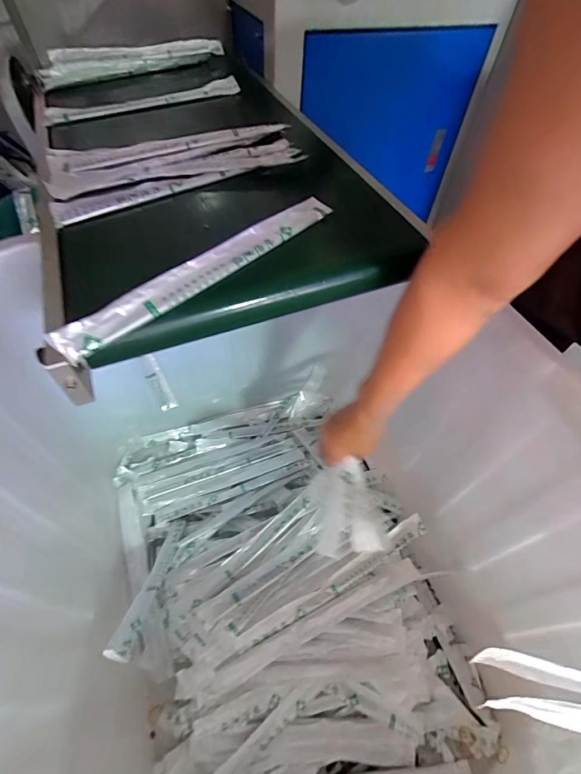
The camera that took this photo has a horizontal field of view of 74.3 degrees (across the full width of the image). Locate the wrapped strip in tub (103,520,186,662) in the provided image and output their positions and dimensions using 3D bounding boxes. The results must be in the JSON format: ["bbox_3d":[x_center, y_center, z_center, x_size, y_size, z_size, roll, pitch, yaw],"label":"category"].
[{"bbox_3d":[-0.184,0.258,0.517,0.028,0.018,0.228,6,18,1],"label":"wrapped strip in tub"}]

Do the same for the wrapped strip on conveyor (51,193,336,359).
[{"bbox_3d":[-0.065,-0.103,0.325,0.271,0.007,0.026,-39,100,-25],"label":"wrapped strip on conveyor"}]

